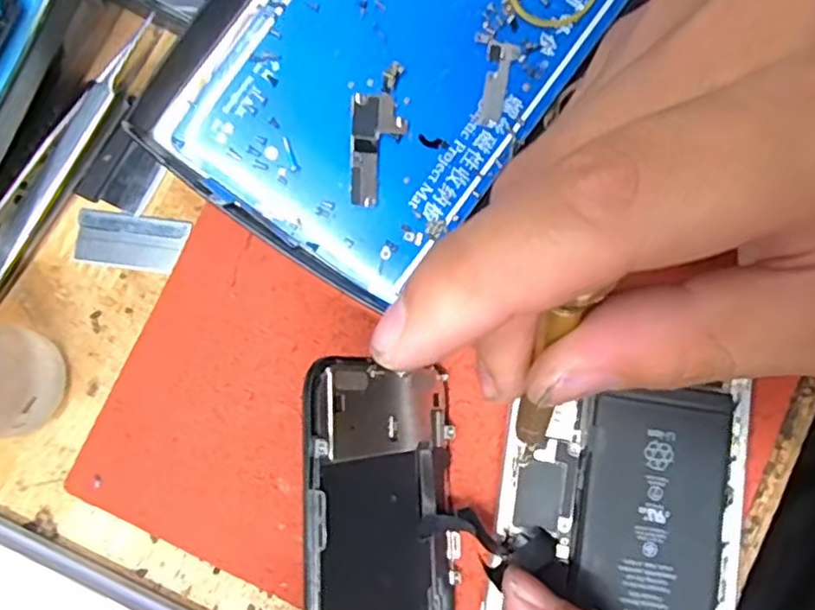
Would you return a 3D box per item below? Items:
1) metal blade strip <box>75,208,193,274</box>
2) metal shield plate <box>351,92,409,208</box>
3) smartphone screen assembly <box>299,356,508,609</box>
[{"bbox_3d":[-0.096,-0.023,0.229,0.037,0.004,0.019,9,82,1],"label":"metal blade strip"},{"bbox_3d":[-0.009,-0.049,0.211,0.017,0.004,0.034,-1,97,-18],"label":"metal shield plate"},{"bbox_3d":[-0.004,0.081,0.181,0.010,0.077,0.126,-5,79,29],"label":"smartphone screen assembly"}]

